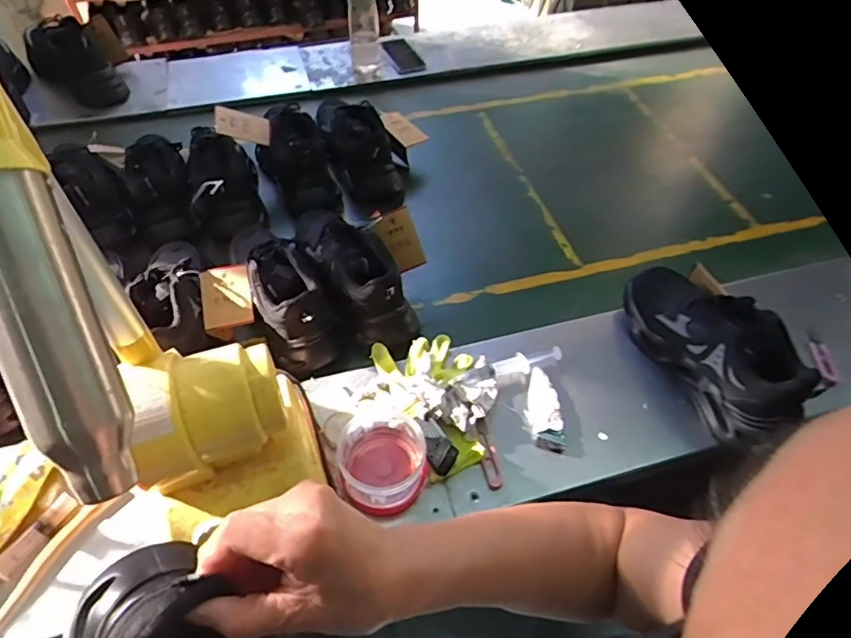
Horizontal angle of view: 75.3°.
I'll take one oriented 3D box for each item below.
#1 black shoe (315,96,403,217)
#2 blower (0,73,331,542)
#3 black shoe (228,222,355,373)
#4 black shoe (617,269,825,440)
[{"bbox_3d":[-0.135,-0.351,1.073,0.108,0.106,0.301,-17,53,-15],"label":"black shoe"},{"bbox_3d":[-0.188,0.045,0.446,0.159,0.448,0.211,-16,53,-14],"label":"blower"},{"bbox_3d":[-0.207,-0.061,0.820,0.107,0.104,0.257,-22,54,-19],"label":"black shoe"},{"bbox_3d":[0.380,0.029,0.718,0.109,0.120,0.272,-17,53,-15],"label":"black shoe"}]

